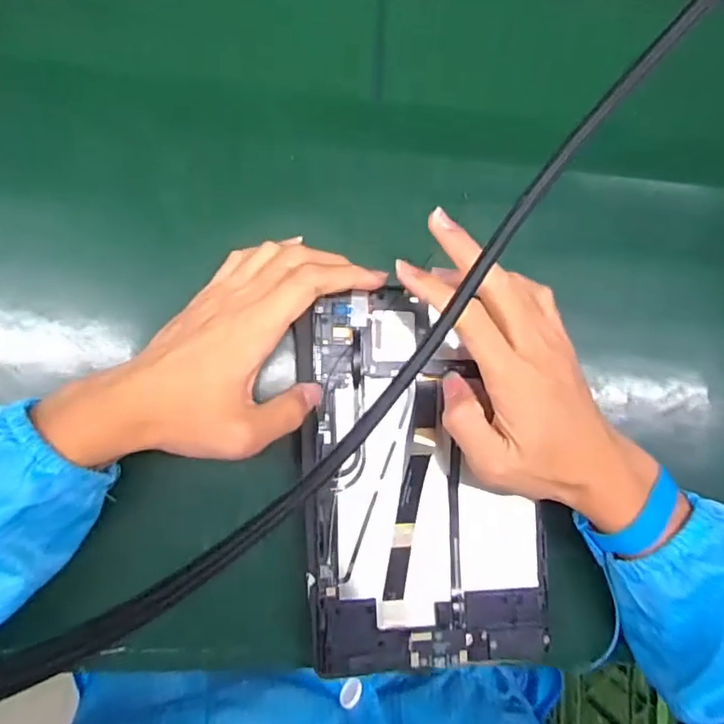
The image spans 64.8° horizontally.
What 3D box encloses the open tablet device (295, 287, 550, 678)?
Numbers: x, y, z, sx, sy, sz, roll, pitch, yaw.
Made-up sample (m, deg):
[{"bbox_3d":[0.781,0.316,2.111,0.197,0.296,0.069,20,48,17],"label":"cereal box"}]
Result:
[{"bbox_3d":[0.039,0.074,0.365,0.149,0.016,0.234,-3,87,-9],"label":"open tablet device"}]

